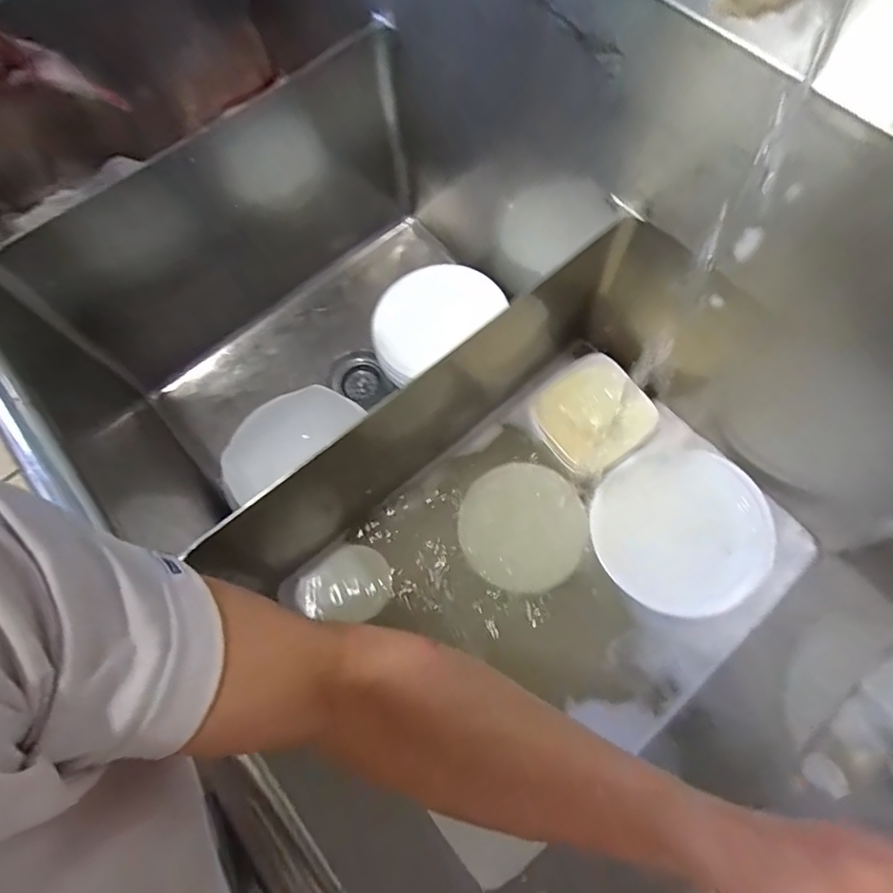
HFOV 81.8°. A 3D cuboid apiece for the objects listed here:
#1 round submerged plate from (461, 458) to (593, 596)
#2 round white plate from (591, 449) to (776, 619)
[{"bbox_3d":[0.110,0.114,0.741,0.174,0.017,0.178,-1,72,2],"label":"round submerged plate"},{"bbox_3d":[0.325,0.113,0.711,0.228,0.029,0.217,-1,72,2],"label":"round white plate"}]

